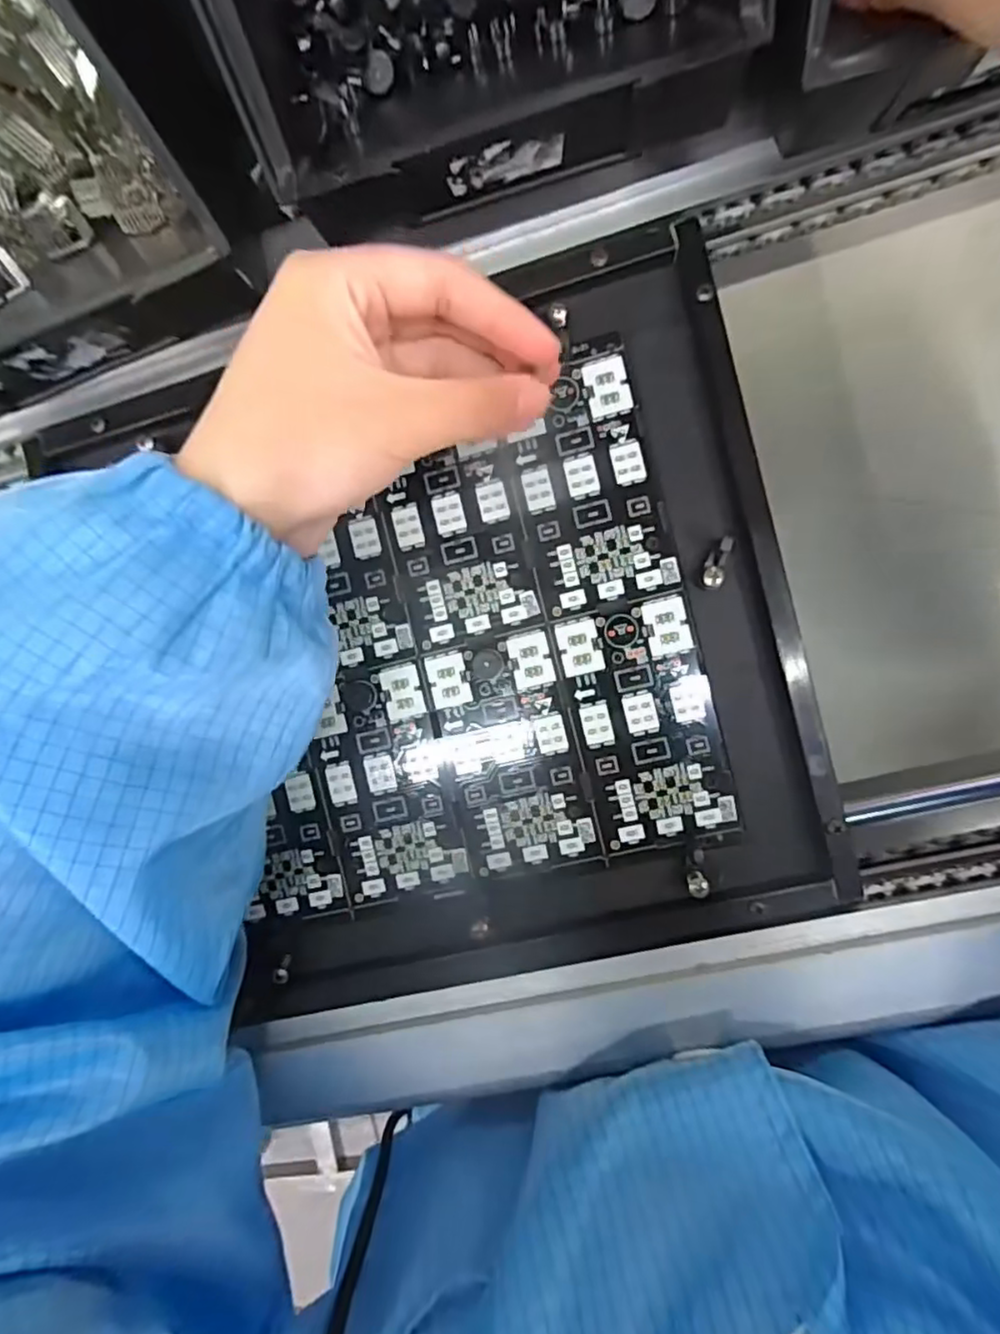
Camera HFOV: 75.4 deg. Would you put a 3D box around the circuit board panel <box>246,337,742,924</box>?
[{"bbox_3d":[-0.021,-0.004,0.273,0.195,0.004,0.192,-14,89,8],"label":"circuit board panel"}]

